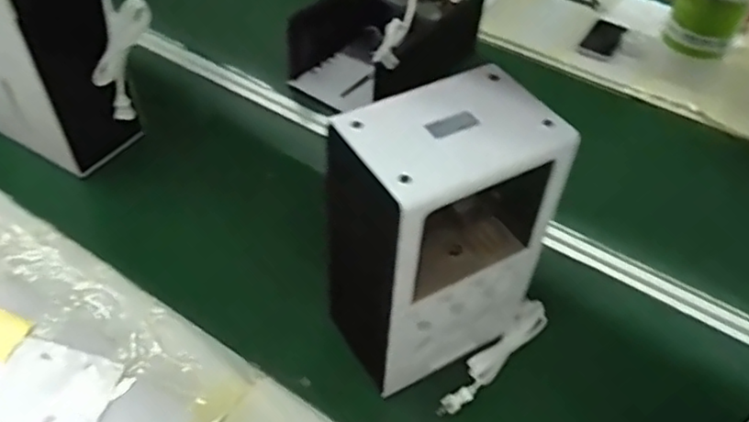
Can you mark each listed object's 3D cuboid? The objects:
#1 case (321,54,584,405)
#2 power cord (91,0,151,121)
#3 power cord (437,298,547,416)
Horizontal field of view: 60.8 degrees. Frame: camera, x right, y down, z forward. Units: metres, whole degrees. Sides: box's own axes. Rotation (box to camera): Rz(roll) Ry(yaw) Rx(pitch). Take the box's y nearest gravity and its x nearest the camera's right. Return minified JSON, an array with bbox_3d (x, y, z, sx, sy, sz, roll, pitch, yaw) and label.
[{"bbox_3d":[0.072,0.030,0.725,0.203,0.322,0.146,-25,55,-22],"label":"case"},{"bbox_3d":[-0.371,-0.250,0.931,0.099,0.249,0.052,-14,51,-17],"label":"power cord"},{"bbox_3d":[0.151,0.187,0.814,0.205,0.023,0.035,-37,60,-28],"label":"power cord"}]

